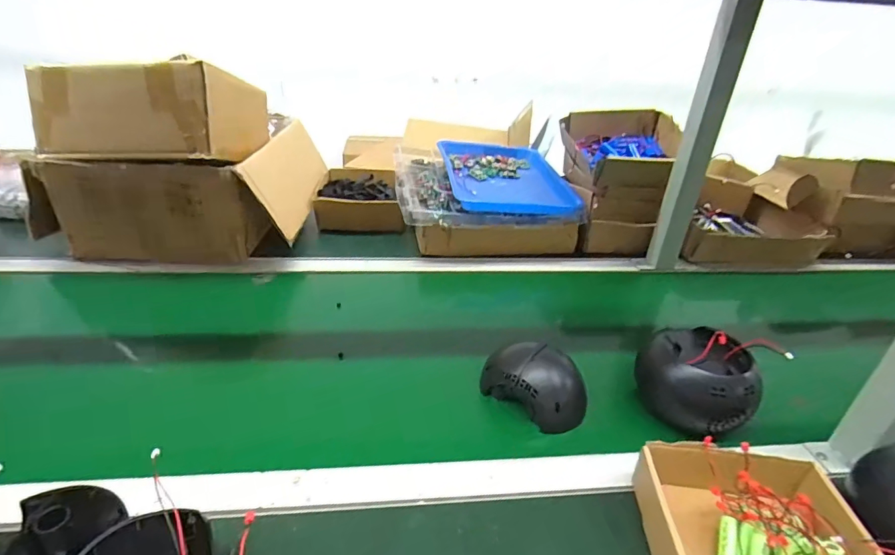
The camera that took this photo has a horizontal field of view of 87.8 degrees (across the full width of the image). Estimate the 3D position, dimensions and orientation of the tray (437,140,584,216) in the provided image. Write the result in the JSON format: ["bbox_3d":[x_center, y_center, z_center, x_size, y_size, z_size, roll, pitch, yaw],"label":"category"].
[{"bbox_3d":[0.124,-0.223,1.003,0.259,0.048,0.335,0,31,-7],"label":"tray"}]

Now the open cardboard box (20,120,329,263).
[{"bbox_3d":[-0.474,-0.183,0.880,0.413,0.165,0.326,1,31,-6],"label":"open cardboard box"}]

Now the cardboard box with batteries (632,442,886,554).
[{"bbox_3d":[0.263,0.226,0.399,0.168,0.056,0.154,7,31,4],"label":"cardboard box with batteries"}]

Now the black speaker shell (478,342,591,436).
[{"bbox_3d":[0.106,0.123,0.560,0.124,0.055,0.077,22,35,27],"label":"black speaker shell"}]

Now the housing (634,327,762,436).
[{"bbox_3d":[0.290,0.115,0.547,0.125,0.116,0.084,23,36,28],"label":"housing"}]

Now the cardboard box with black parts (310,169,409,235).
[{"bbox_3d":[-0.191,-0.171,1.021,0.171,0.068,0.227,-1,31,-9],"label":"cardboard box with black parts"}]

